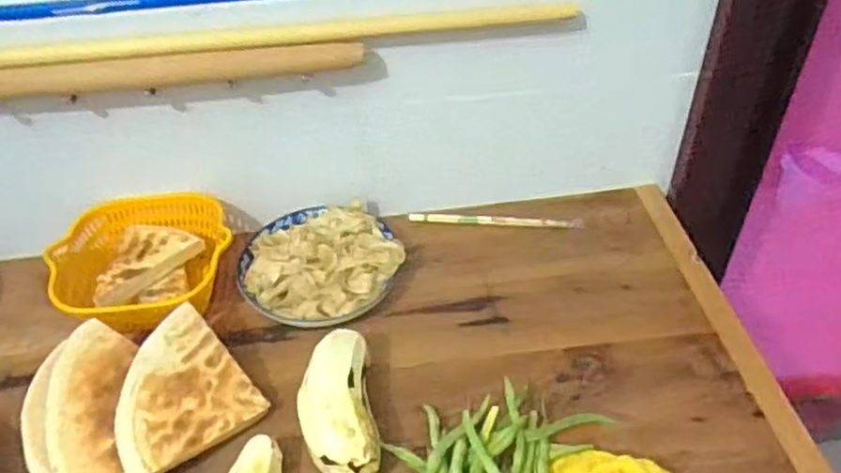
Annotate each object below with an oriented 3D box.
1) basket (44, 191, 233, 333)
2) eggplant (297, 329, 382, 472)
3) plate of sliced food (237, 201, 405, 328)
[{"bbox_3d":[-0.303,0.027,0.801,0.180,0.069,0.164,-2,43,2],"label":"basket"},{"bbox_3d":[-0.075,0.158,0.661,0.068,0.063,0.146,-8,43,-6],"label":"eggplant"},{"bbox_3d":[-0.113,0.026,0.807,0.171,0.067,0.159,-2,43,2],"label":"plate of sliced food"}]

